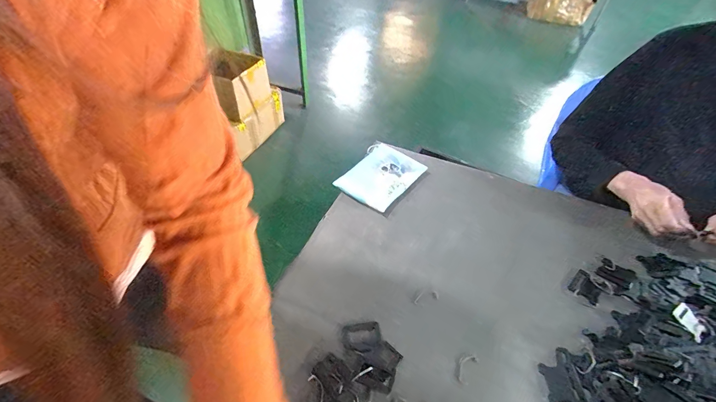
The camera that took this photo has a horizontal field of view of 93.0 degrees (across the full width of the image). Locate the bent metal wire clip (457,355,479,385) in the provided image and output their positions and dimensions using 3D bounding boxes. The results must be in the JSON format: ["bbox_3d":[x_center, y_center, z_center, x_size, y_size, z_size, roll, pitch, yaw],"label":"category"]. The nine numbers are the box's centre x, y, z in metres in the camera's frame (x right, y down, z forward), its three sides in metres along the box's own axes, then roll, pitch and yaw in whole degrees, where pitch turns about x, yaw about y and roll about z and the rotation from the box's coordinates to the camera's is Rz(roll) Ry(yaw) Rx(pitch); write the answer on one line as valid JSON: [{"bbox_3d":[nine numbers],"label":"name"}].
[{"bbox_3d":[0.144,0.224,0.455,0.022,0.004,0.043,29,52,23],"label":"bent metal wire clip"}]

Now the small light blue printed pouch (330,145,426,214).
[{"bbox_3d":[0.047,-0.054,0.688,0.133,0.036,0.170,28,52,22],"label":"small light blue printed pouch"}]

